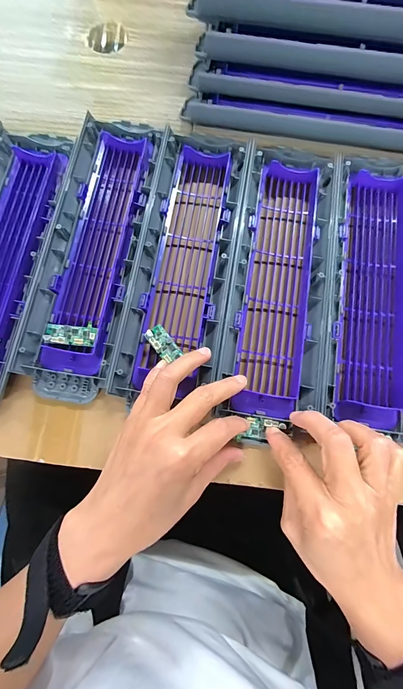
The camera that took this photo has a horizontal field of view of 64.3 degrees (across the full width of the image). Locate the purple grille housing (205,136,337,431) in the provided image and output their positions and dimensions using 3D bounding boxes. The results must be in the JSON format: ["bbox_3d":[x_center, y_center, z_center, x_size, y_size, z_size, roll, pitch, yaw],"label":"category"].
[{"bbox_3d":[0.074,-0.069,0.295,0.087,0.024,0.269,8,77,3],"label":"purple grille housing"}]

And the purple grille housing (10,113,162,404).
[{"bbox_3d":[-0.099,-0.094,0.308,0.081,0.029,0.286,8,77,3],"label":"purple grille housing"}]

